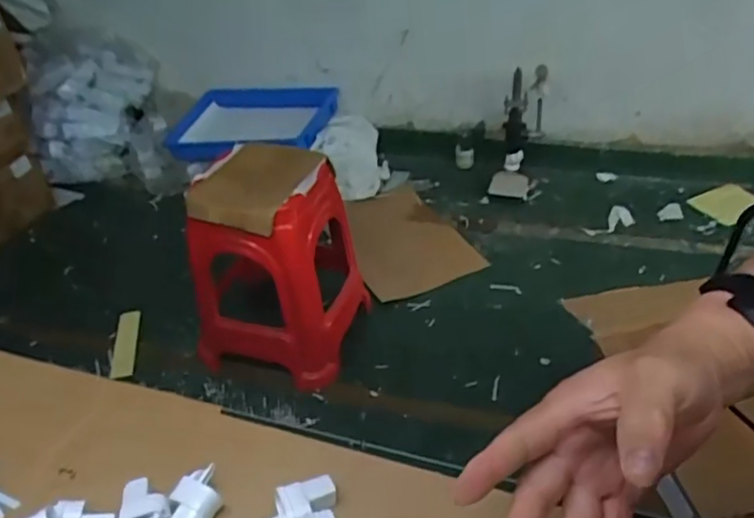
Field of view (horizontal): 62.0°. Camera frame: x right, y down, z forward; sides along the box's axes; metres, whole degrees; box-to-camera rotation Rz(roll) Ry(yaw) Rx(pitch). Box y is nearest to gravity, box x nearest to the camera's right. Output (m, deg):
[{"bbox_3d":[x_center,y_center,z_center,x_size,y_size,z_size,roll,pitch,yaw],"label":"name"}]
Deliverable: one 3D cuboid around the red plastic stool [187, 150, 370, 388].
[{"bbox_3d":[-0.236,0.019,1.508,0.323,0.445,0.343,8,41,18],"label":"red plastic stool"}]

